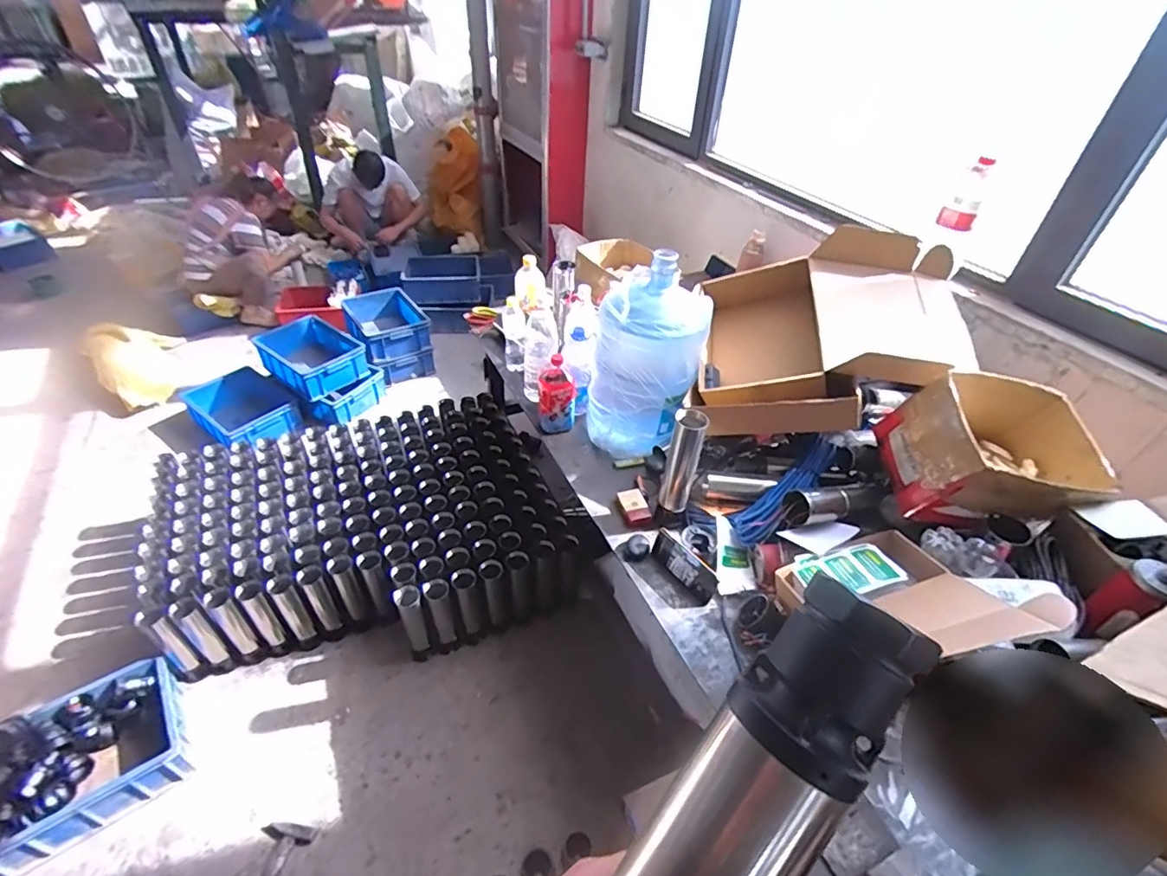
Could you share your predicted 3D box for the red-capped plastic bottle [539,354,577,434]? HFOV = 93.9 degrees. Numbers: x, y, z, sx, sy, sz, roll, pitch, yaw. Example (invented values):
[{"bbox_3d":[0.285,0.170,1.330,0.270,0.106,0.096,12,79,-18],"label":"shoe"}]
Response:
[{"bbox_3d":[-0.070,-0.111,1.436,0.096,0.209,0.082,1,42,-2],"label":"red-capped plastic bottle"}]

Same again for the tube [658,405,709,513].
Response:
[{"bbox_3d":[0.208,0.053,1.159,0.066,0.238,0.057,19,44,17],"label":"tube"}]

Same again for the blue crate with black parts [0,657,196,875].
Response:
[{"bbox_3d":[-1.212,0.785,1.324,0.415,0.166,0.300,-22,47,-26],"label":"blue crate with black parts"}]

